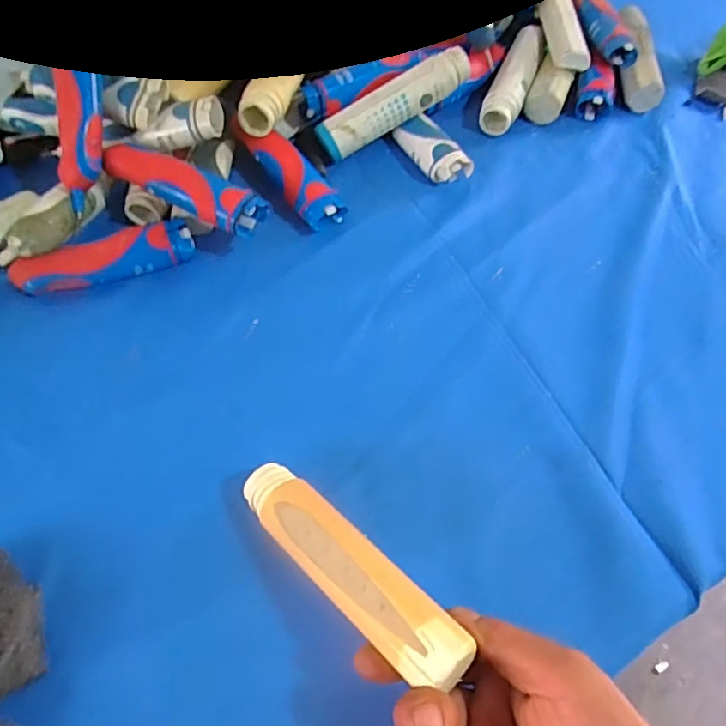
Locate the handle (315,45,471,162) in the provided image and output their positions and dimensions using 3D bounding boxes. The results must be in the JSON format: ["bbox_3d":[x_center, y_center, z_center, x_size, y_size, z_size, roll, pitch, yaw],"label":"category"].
[{"bbox_3d":[0.028,-0.225,0.508,0.143,0.025,0.031,-32,67,-2],"label":"handle"}]

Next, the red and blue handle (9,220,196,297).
[{"bbox_3d":[-0.191,-0.076,0.435,0.126,0.028,0.028,-18,63,-14],"label":"red and blue handle"}]

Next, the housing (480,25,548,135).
[{"bbox_3d":[0.149,-0.277,0.571,0.032,0.033,0.135,22,61,8],"label":"housing"}]

